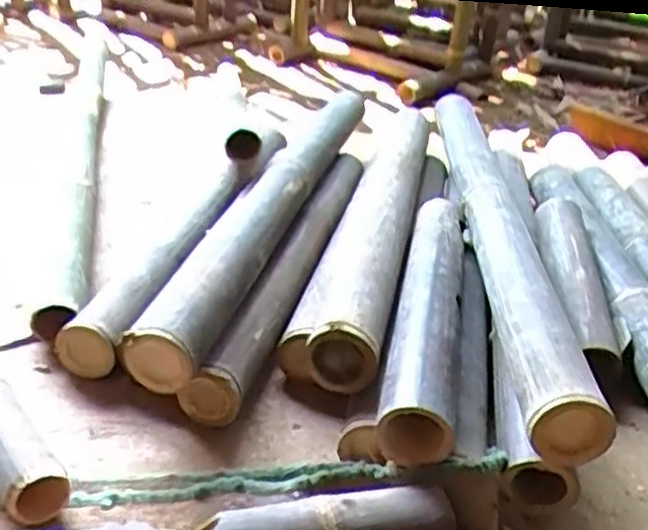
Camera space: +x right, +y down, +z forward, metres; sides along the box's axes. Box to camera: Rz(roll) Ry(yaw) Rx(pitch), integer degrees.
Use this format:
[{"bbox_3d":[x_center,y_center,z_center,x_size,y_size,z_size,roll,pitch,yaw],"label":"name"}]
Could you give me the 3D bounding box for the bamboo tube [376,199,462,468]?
[{"bbox_3d":[0.132,0.049,0.925,0.076,0.072,0.484,9,31,8],"label":"bamboo tube"}]

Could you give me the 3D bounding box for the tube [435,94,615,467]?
[{"bbox_3d":[0.244,-0.059,1.081,0.083,0.076,0.865,3,31,-1],"label":"tube"}]

